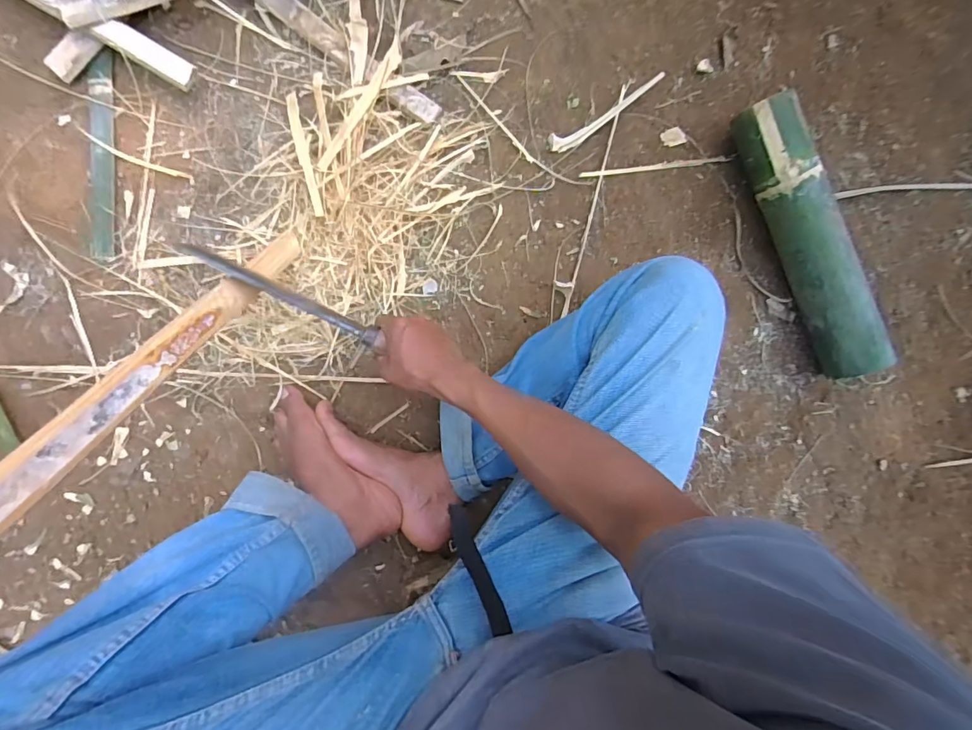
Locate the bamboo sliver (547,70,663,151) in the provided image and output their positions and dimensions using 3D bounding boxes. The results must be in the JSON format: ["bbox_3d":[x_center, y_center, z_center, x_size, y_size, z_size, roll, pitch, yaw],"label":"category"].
[{"bbox_3d":[0.167,-0.347,0.656,0.184,0.007,0.026,-32,96,-1],"label":"bamboo sliver"}]

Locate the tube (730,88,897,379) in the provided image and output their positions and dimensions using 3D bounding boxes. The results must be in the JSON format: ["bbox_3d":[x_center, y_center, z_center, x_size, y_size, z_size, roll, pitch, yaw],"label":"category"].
[{"bbox_3d":[0.430,-0.167,0.627,0.065,0.078,0.374,-21,96,-2],"label":"tube"}]

